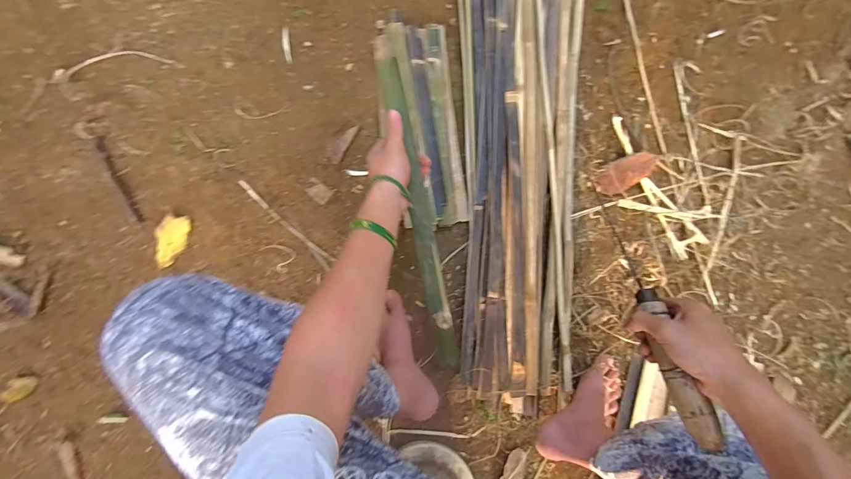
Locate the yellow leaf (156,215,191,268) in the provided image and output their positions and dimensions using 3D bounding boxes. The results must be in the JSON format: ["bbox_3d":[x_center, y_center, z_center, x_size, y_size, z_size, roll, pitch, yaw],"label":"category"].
[{"bbox_3d":[-0.479,0.003,0.706,0.053,0.016,0.099,13,83,-1],"label":"yellow leaf"}]

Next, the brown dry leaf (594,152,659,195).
[{"bbox_3d":[0.412,-0.137,0.771,0.123,0.033,0.062,-27,84,-2],"label":"brown dry leaf"}]

